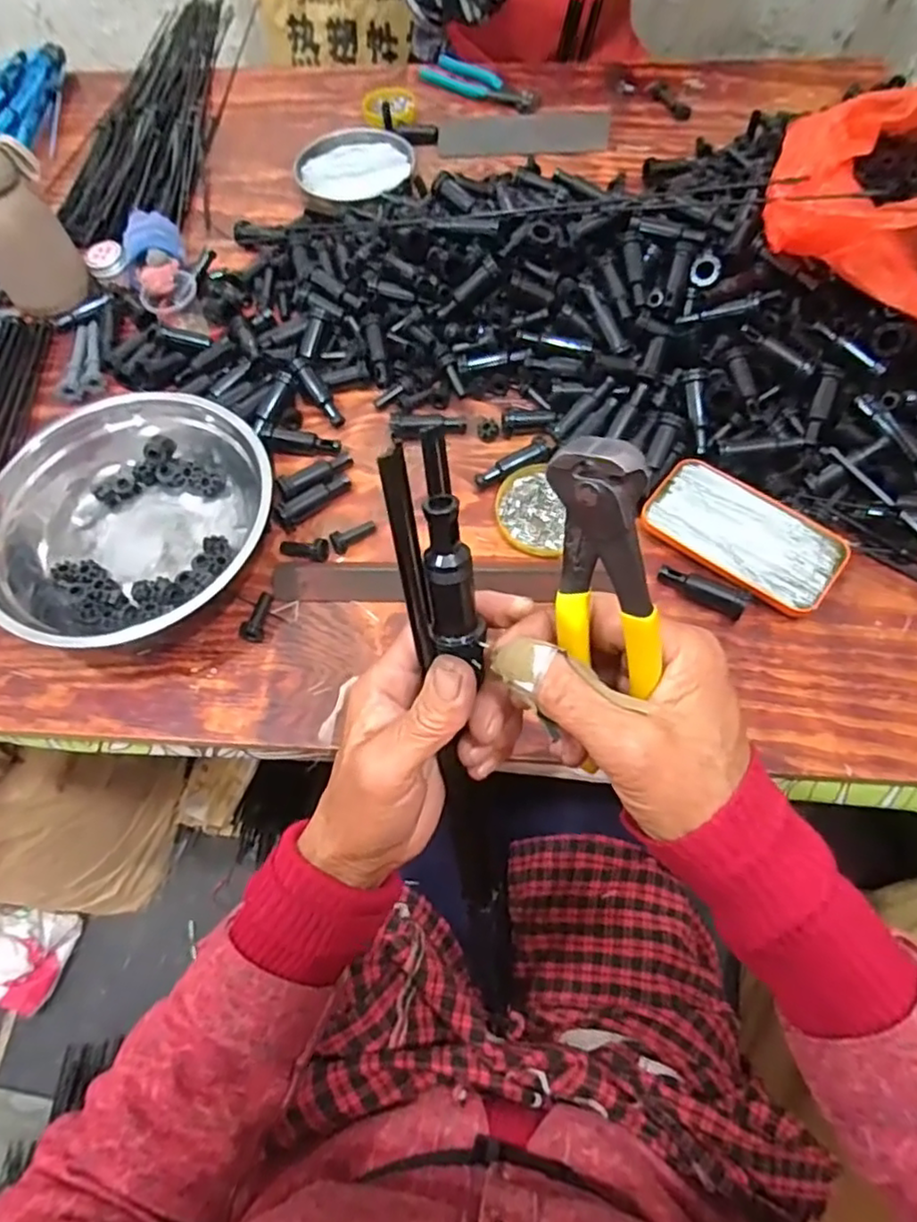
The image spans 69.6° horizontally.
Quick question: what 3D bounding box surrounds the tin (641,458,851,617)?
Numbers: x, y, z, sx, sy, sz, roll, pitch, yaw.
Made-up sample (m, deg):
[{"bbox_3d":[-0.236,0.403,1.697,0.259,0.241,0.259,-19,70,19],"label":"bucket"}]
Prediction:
[{"bbox_3d":[0.219,-0.058,0.511,0.143,0.022,0.075,34,69,17],"label":"tin"}]

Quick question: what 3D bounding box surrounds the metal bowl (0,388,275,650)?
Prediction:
[{"bbox_3d":[-0.249,-0.067,0.509,0.212,0.072,0.202,-1,63,2],"label":"metal bowl"}]

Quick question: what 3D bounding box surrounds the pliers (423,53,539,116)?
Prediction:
[{"bbox_3d":[0.031,-0.659,0.821,0.164,0.009,0.060,31,69,16],"label":"pliers"}]

